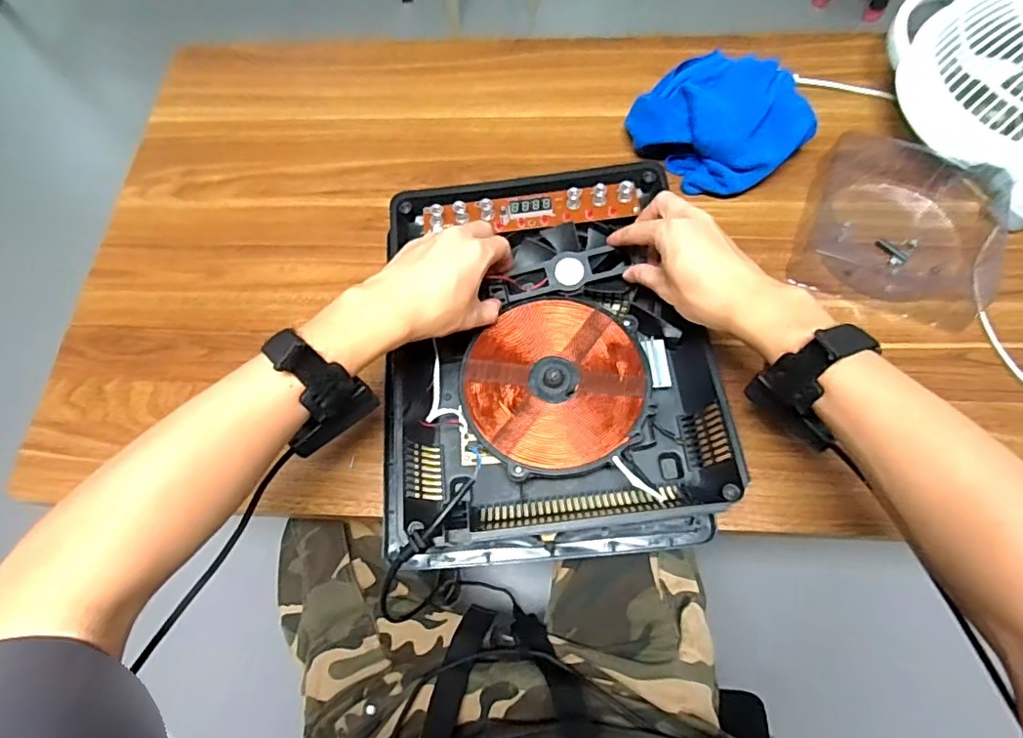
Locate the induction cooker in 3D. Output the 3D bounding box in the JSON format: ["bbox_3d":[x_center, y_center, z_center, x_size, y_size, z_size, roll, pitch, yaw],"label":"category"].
[{"bbox_3d":[0.028,-0.016,0.508,0.275,0.069,0.345,-5,67,-1],"label":"induction cooker"}]

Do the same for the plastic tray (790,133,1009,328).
[{"bbox_3d":[0.393,-0.144,0.560,0.183,0.041,0.195,22,69,10],"label":"plastic tray"}]

